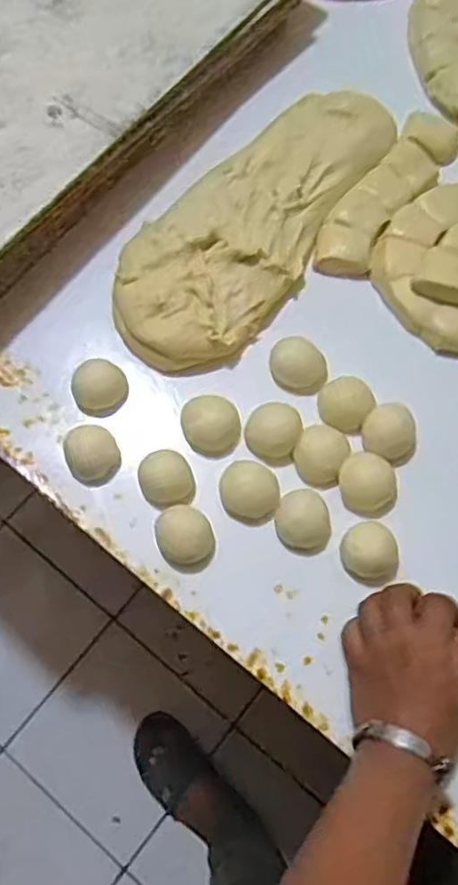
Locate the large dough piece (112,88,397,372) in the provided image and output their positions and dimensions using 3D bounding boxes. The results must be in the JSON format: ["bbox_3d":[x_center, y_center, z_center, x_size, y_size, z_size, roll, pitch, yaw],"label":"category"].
[{"bbox_3d":[0.029,-0.222,0.655,0.140,0.036,0.355,36,74,11],"label":"large dough piece"}]

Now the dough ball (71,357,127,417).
[{"bbox_3d":[-0.115,-0.049,0.607,0.047,0.033,0.040,-19,72,-8],"label":"dough ball"}]

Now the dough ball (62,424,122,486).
[{"bbox_3d":[-0.118,0.010,0.589,0.043,0.023,0.046,0,70,-1],"label":"dough ball"}]

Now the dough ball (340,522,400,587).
[{"bbox_3d":[0.116,0.092,0.560,0.049,0.027,0.046,0,70,-1],"label":"dough ball"}]

